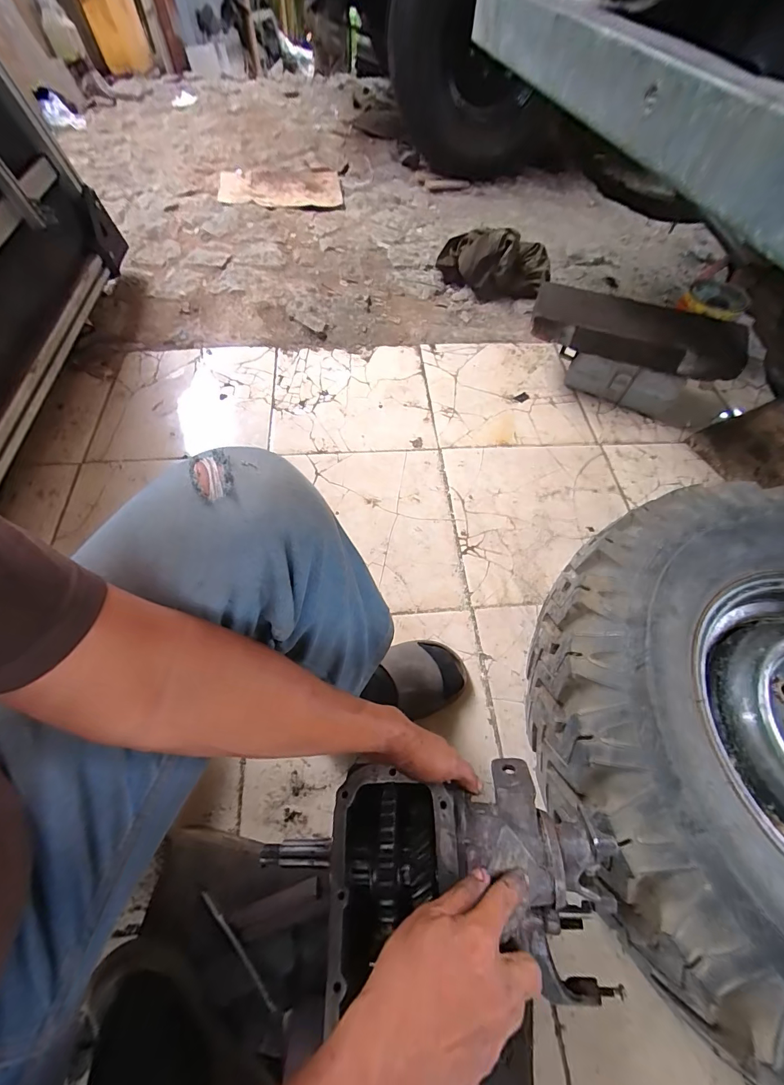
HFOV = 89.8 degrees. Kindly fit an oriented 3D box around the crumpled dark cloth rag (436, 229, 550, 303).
[{"bbox_3d":[0.317,-0.885,1.241,0.350,0.149,0.138,20,61,9],"label":"crumpled dark cloth rag"}]

